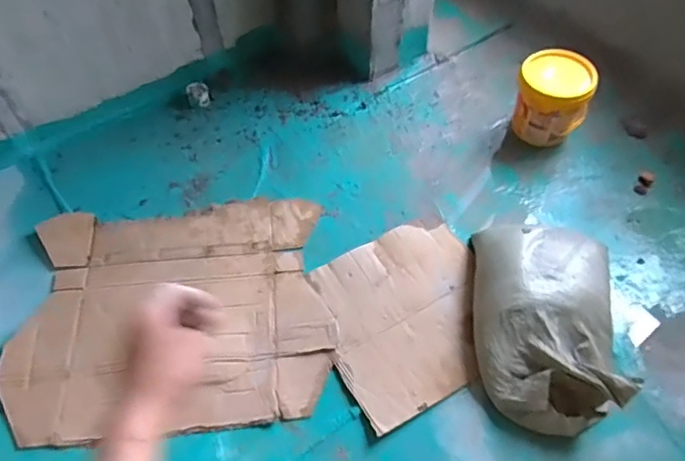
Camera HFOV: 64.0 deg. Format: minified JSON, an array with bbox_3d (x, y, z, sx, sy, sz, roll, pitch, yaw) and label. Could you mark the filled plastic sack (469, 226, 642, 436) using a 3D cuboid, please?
[{"bbox_3d":[0.546,0.228,1.459,0.361,0.166,0.573,6,57,3],"label":"filled plastic sack"}]

